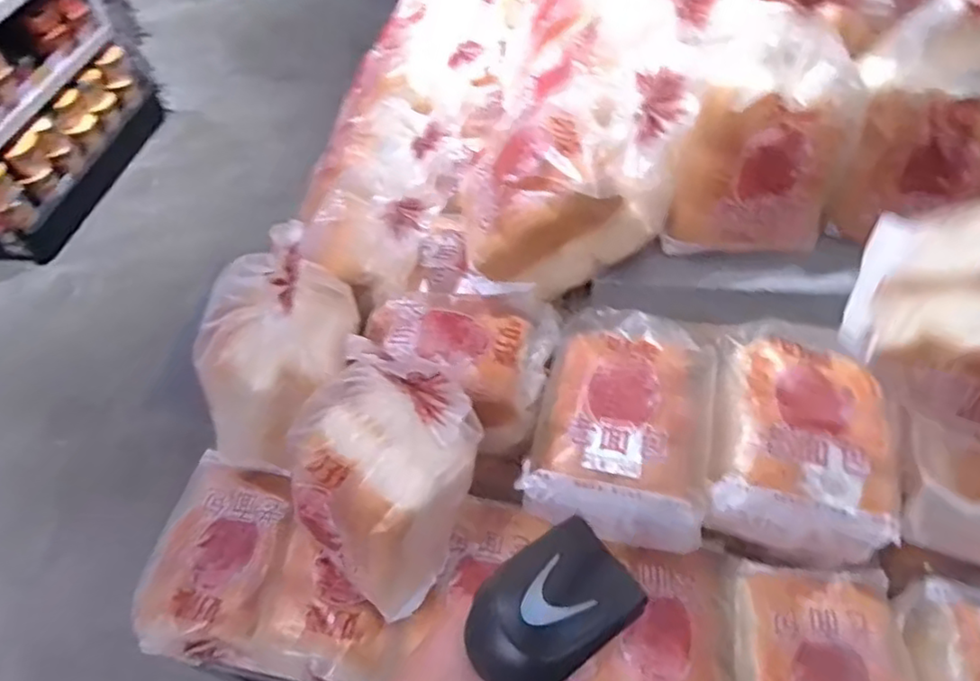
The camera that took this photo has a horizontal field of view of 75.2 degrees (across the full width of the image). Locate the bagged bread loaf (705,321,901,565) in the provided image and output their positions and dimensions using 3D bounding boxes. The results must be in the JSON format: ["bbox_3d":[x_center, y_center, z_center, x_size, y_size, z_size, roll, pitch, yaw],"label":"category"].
[{"bbox_3d":[0.285,0.082,0.578,0.150,0.076,0.193,10,55,13],"label":"bagged bread loaf"}]

